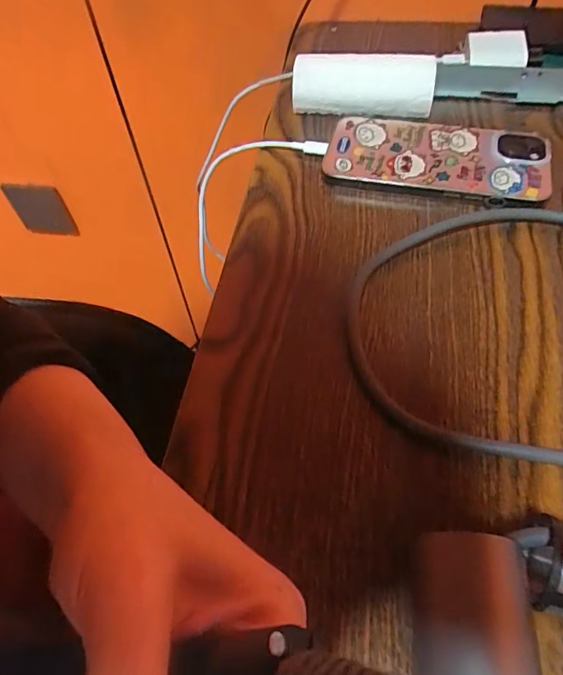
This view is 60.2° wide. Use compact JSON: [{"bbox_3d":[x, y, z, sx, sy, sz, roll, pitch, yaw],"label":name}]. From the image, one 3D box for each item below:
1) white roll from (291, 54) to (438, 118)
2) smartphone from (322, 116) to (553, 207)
[{"bbox_3d":[0.061,-0.186,0.358,0.101,0.028,0.033,5,56,8],"label":"white roll"},{"bbox_3d":[0.103,-0.118,0.321,0.139,0.017,0.063,11,57,12],"label":"smartphone"}]

